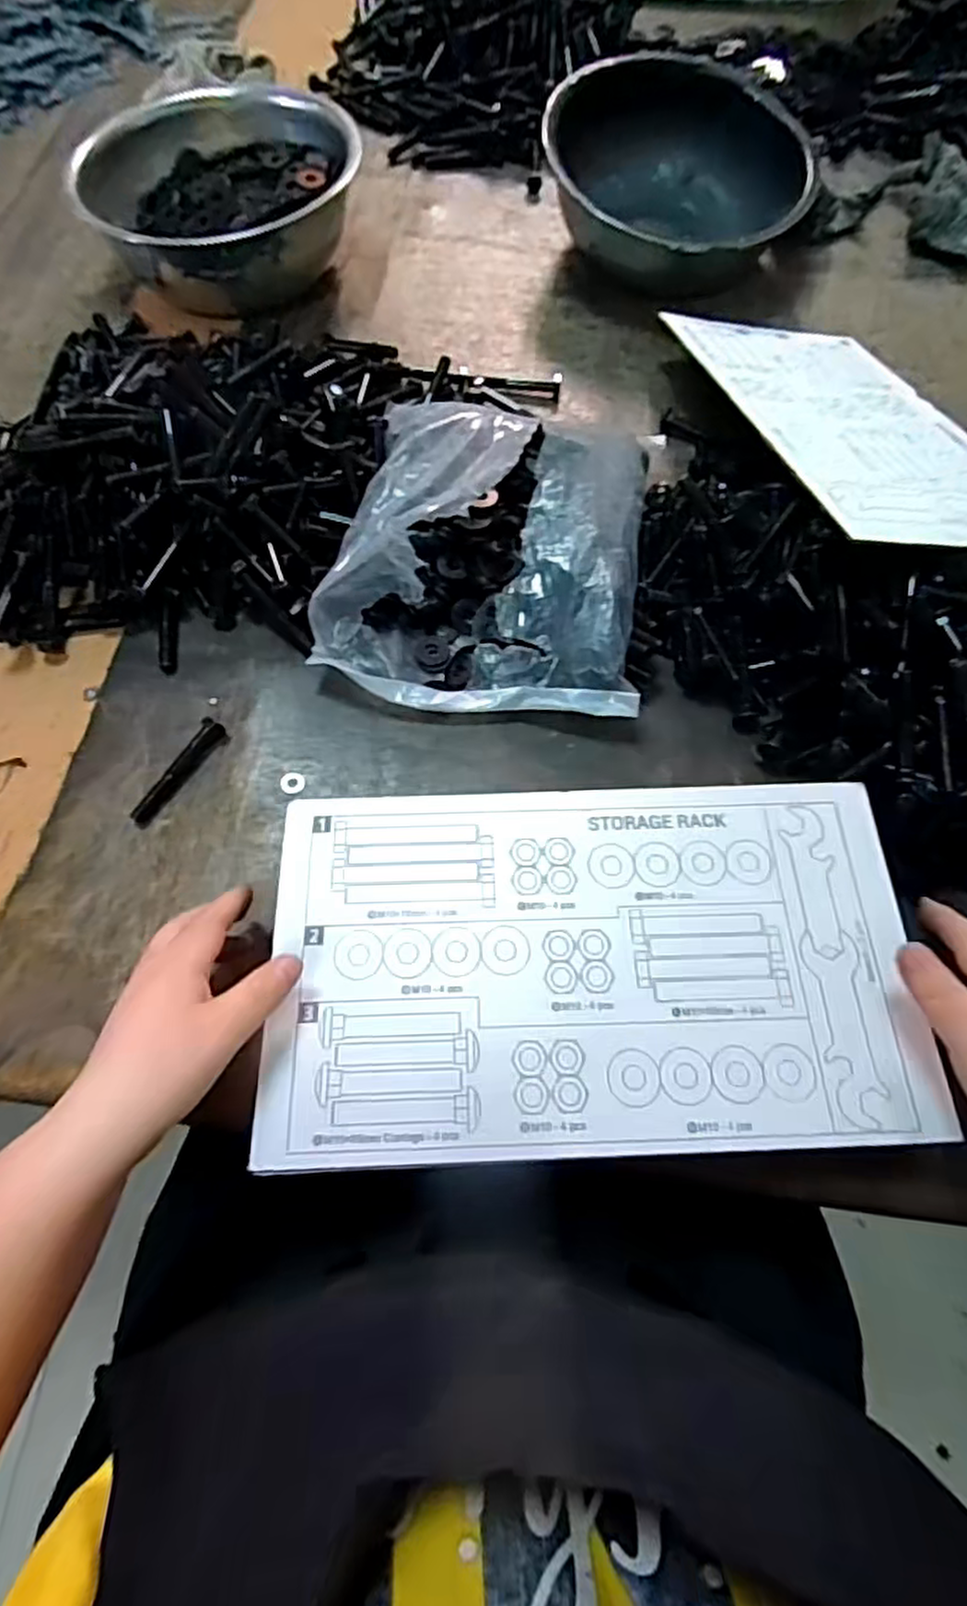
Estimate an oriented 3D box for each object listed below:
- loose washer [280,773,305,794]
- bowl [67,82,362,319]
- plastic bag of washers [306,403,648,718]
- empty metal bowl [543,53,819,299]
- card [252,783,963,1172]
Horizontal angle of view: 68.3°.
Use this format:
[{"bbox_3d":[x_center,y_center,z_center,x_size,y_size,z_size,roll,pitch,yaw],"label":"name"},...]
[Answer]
[{"bbox_3d":[-0.122,-0.013,0.455,0.015,0.004,0.016,-24,67,-11],"label":"loose washer"},{"bbox_3d":[-0.225,-0.543,0.640,0.221,0.104,0.184,7,65,4],"label":"bowl"},{"bbox_3d":[0.007,-0.182,0.489,0.214,0.076,0.238,8,65,4],"label":"plastic bag of washers"},{"bbox_3d":[0.175,-0.568,0.656,0.233,0.098,0.193,17,66,8],"label":"empty metal bowl"},{"bbox_3d":[0.057,0.079,0.375,0.327,0.008,0.187,-2,65,0],"label":"card"}]

